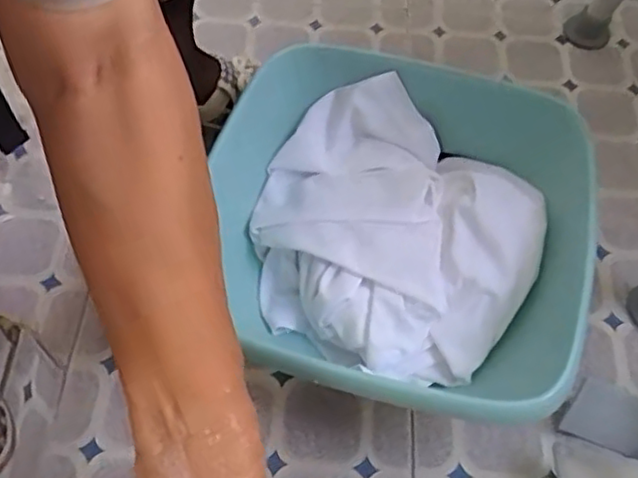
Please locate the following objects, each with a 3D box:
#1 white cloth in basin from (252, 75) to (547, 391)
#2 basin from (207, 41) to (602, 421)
[{"bbox_3d":[0.059,-0.005,0.611,0.260,0.078,0.239,33,62,17],"label":"white cloth in basin"},{"bbox_3d":[0.058,-0.014,0.592,0.340,0.108,0.331,16,58,7],"label":"basin"}]

